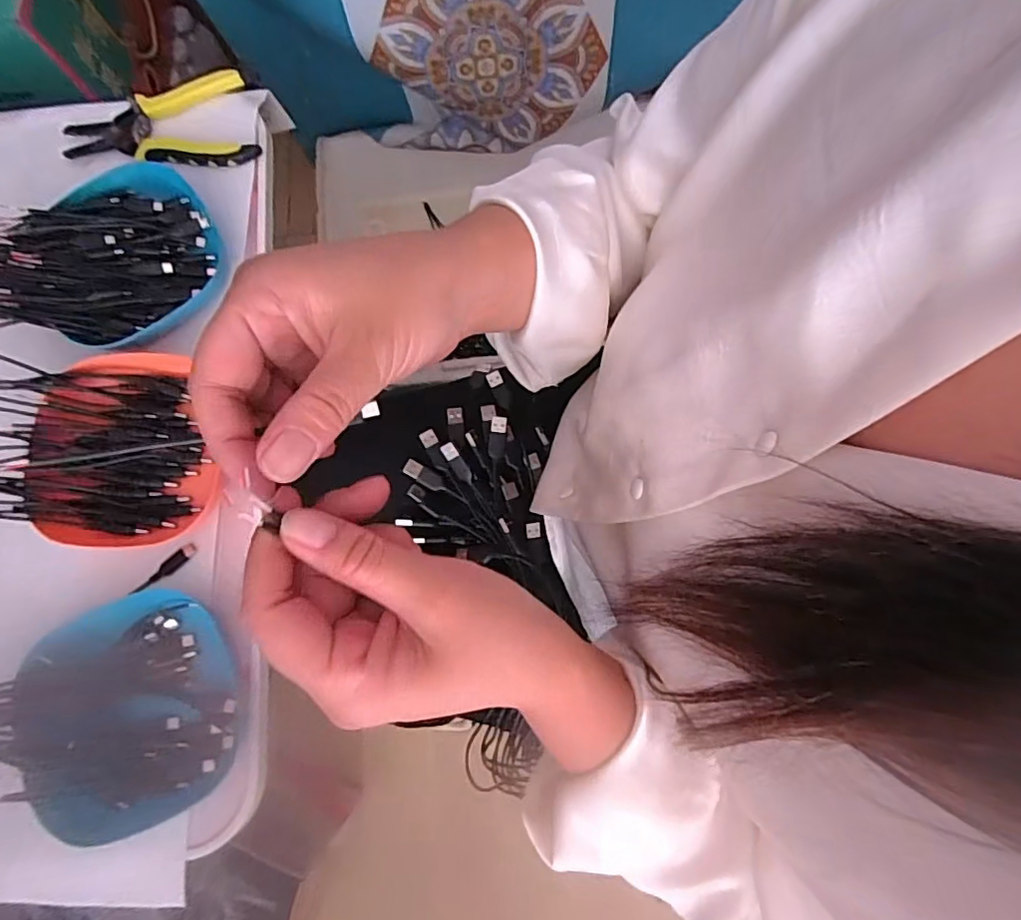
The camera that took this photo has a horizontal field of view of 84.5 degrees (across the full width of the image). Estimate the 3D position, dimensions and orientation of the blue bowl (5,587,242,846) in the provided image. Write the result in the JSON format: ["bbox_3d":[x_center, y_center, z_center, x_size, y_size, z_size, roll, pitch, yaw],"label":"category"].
[{"bbox_3d":[-0.248,0.161,0.367,0.122,0.033,0.137,-24,78,-4],"label":"blue bowl"}]

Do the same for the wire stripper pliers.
[{"bbox_3d":[-0.293,-0.288,0.476,0.162,0.016,0.082,0,78,1],"label":"wire stripper pliers"}]

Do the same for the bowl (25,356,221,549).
[{"bbox_3d":[-0.281,-0.006,0.408,0.111,0.033,0.139,-12,78,-1],"label":"bowl"}]

